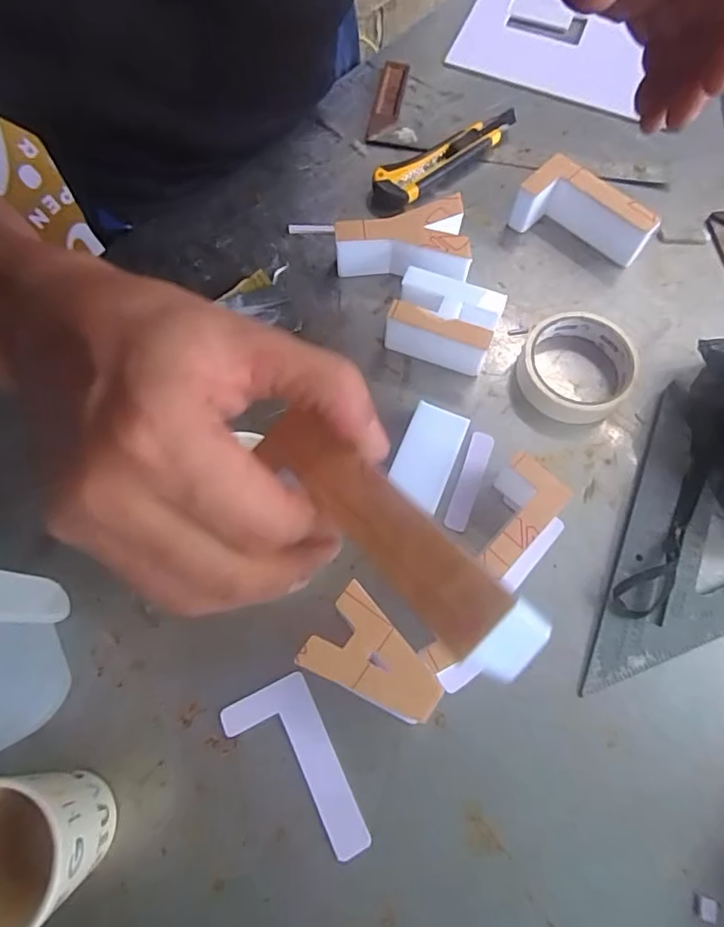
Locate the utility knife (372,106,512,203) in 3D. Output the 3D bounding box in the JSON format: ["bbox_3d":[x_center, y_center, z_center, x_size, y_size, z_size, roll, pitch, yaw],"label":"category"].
[{"bbox_3d":[0.080,-0.295,0.513,0.161,0.023,0.042,-39,75,-14],"label":"utility knife"}]

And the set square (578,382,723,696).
[{"bbox_3d":[0.203,0.050,0.390,0.172,0.010,0.167,-22,70,-7],"label":"set square"}]

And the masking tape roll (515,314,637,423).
[{"bbox_3d":[0.172,-0.078,0.429,0.086,0.031,0.082,0,69,-1],"label":"masking tape roll"}]

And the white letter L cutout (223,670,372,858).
[{"bbox_3d":[-0.043,0.195,0.336,0.057,0.004,0.109,-24,71,-10],"label":"white letter L cutout"}]

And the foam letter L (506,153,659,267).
[{"bbox_3d":[0.195,-0.216,0.474,0.115,0.046,0.055,35,72,11],"label":"foam letter L"}]

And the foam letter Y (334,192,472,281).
[{"bbox_3d":[0.033,-0.184,0.457,0.110,0.047,0.065,-4,69,-3],"label":"foam letter Y"}]

